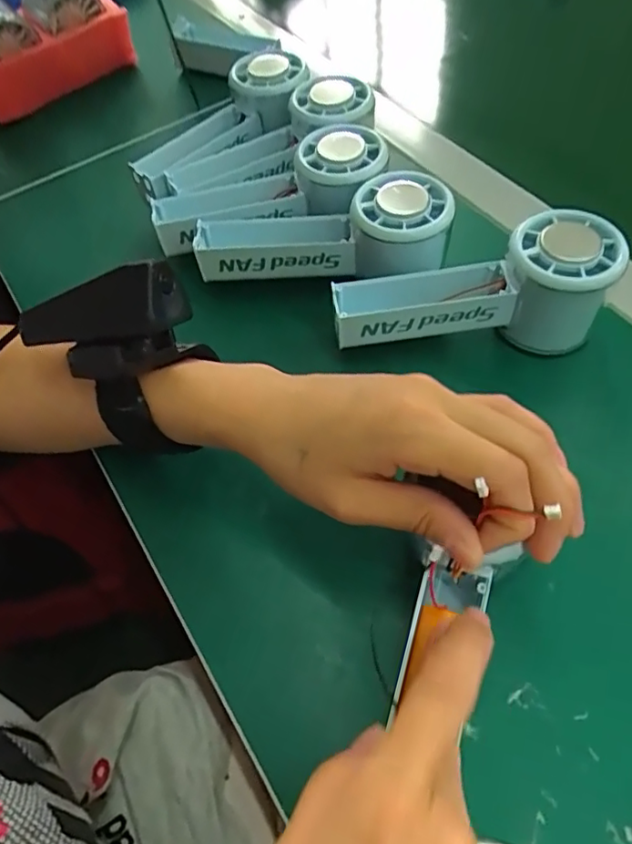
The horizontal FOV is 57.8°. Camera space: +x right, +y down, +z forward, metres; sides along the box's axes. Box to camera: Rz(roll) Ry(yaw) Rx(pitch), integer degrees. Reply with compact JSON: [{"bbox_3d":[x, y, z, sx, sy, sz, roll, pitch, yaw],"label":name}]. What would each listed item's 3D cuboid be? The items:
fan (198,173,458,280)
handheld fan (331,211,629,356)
[{"bbox_3d":[0.003,-0.109,0.341,0.145,0.058,0.056,10,59,10],"label":"fan"},{"bbox_3d":[0.084,-0.074,0.317,0.146,0.062,0.053,0,57,4],"label":"handheld fan"}]

